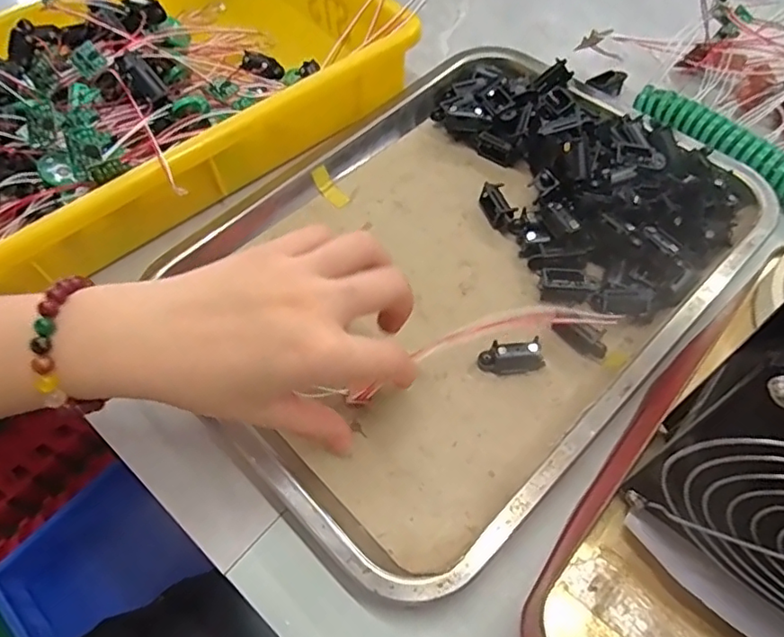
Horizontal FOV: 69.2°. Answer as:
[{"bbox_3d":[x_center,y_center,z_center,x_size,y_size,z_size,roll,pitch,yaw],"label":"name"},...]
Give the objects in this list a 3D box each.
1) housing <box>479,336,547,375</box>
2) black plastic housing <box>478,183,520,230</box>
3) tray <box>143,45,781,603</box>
[{"bbox_3d":[0.068,0.022,0.324,0.036,0.014,0.015,-4,59,2],"label":"housing"},{"bbox_3d":[0.071,-0.076,0.382,0.016,0.015,0.031,-20,60,-7],"label":"black plastic housing"},{"bbox_3d":[0.044,-0.043,0.357,0.348,0.034,0.260,-41,64,-18],"label":"tray"}]

